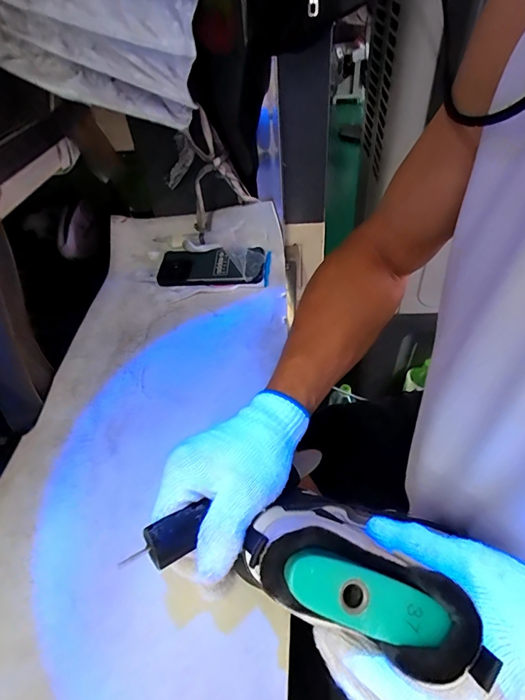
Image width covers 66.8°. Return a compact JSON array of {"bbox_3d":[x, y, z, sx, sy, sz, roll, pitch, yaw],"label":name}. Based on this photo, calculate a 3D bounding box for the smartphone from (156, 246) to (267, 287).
[{"bbox_3d":[-0.081,-0.133,0.634,0.165,0.014,0.079,-1,58,8],"label":"smartphone"}]

